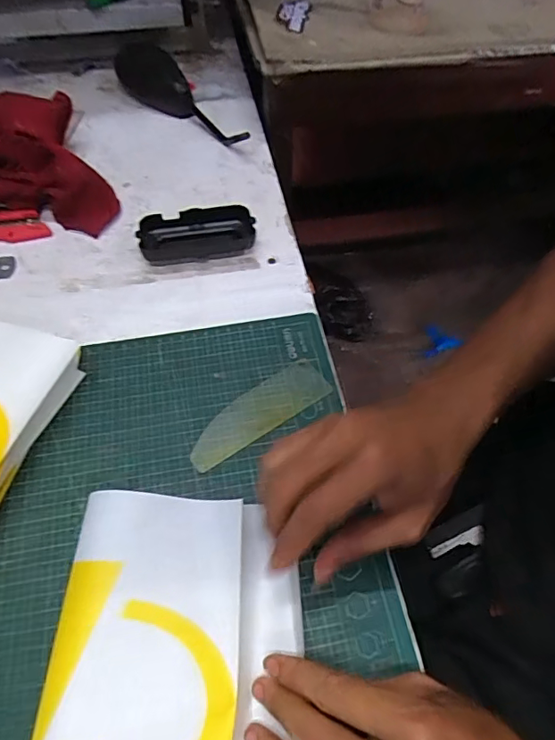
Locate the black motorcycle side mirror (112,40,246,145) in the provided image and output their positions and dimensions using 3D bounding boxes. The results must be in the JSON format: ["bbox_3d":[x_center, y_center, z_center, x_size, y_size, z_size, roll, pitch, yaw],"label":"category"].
[{"bbox_3d":[-0.133,-0.343,0.637,0.085,0.038,0.272,-23,59,-15],"label":"black motorcycle side mirror"}]

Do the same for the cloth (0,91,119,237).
[{"bbox_3d":[-0.285,-0.218,0.537,0.176,0.064,0.210,-24,59,-16],"label":"cloth"}]

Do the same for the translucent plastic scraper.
[{"bbox_3d":[-0.016,0.032,0.398,0.122,0.005,0.041,-31,61,-20],"label":"translucent plastic scraper"}]

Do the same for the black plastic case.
[{"bbox_3d":[-0.080,-0.133,0.501,0.107,0.028,0.053,-8,56,-7],"label":"black plastic case"}]

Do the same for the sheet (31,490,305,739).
[{"bbox_3d":[-0.053,0.161,0.276,0.125,0.065,0.170,2,55,-1],"label":"sheet"}]

